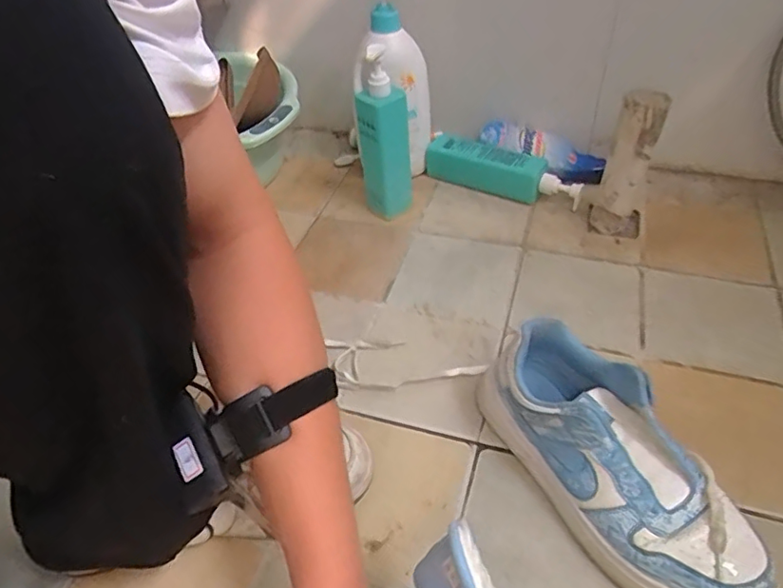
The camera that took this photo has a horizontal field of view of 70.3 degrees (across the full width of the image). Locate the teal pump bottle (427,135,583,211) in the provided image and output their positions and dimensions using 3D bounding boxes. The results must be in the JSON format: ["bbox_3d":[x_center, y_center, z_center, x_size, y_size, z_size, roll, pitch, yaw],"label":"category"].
[{"bbox_3d":[0.158,-0.179,0.809,0.230,0.053,0.053,27,52,27],"label":"teal pump bottle"}]

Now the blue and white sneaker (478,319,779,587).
[{"bbox_3d":[0.186,0.140,0.463,0.100,0.109,0.258,-25,48,-21],"label":"blue and white sneaker"}]

